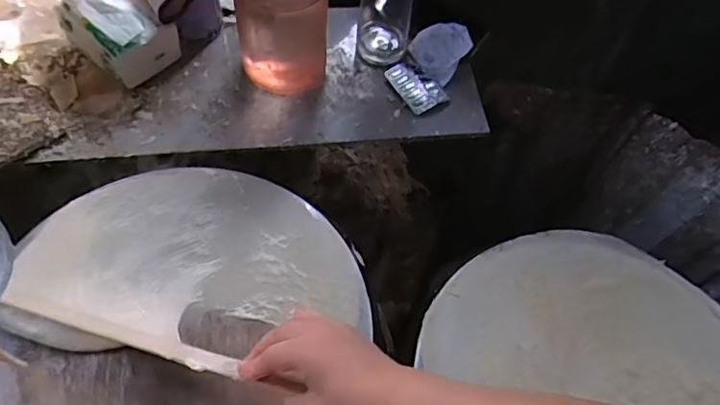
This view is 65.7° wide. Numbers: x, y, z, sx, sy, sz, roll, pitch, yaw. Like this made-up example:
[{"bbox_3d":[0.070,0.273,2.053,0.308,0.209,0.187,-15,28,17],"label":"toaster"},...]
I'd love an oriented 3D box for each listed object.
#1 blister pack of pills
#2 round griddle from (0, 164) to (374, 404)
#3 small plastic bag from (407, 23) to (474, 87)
[{"bbox_3d":[0.072,-0.150,0.716,0.050,0.012,0.078,-27,62,-21],"label":"blister pack of pills"},{"bbox_3d":[-0.168,0.111,0.516,0.325,0.023,0.351,2,56,-3],"label":"round griddle"},{"bbox_3d":[0.106,-0.200,0.720,0.076,0.070,0.012,52,25,24],"label":"small plastic bag"}]

